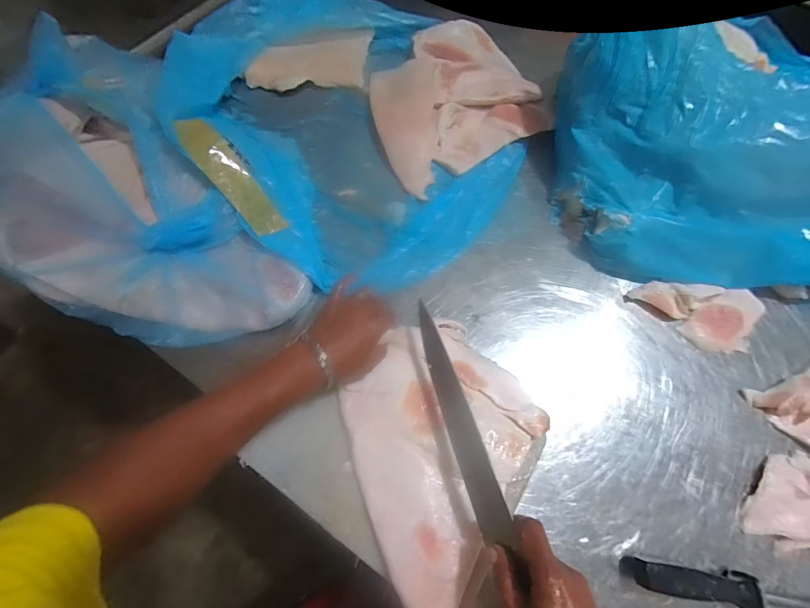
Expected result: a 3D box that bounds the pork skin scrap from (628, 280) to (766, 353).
[{"bbox_3d":[0.419,0.013,0.512,0.172,0.027,0.092,11,69,5],"label":"pork skin scrap"}]

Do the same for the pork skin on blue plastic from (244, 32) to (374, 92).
[{"bbox_3d":[-0.187,-0.481,0.711,0.248,0.029,0.145,-6,69,-1],"label":"pork skin on blue plastic"}]

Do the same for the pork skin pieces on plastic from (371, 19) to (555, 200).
[{"bbox_3d":[0.077,-0.394,0.664,0.306,0.051,0.357,-22,70,-7],"label":"pork skin pieces on plastic"}]

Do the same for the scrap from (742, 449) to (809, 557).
[{"bbox_3d":[0.457,0.238,0.422,0.112,0.023,0.106,-8,69,-2],"label":"scrap"}]

